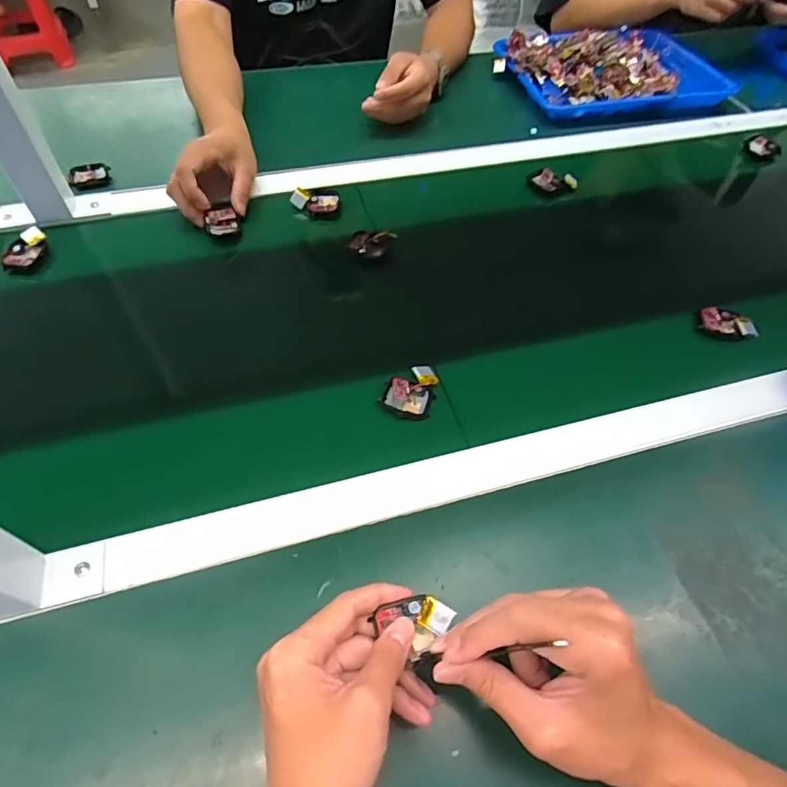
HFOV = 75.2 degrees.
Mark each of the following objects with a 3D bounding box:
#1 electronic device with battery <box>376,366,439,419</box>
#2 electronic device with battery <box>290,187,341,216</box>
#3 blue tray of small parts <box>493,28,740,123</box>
[{"bbox_3d":[0.015,-0.002,0.469,0.045,0.020,0.057,15,55,8],"label":"electronic device with battery"},{"bbox_3d":[-0.093,-0.234,0.618,0.056,0.022,0.033,-10,55,-10],"label":"electronic device with battery"},{"bbox_3d":[0.356,-0.524,0.827,0.338,0.051,0.233,-13,56,-12],"label":"blue tray of small parts"}]

